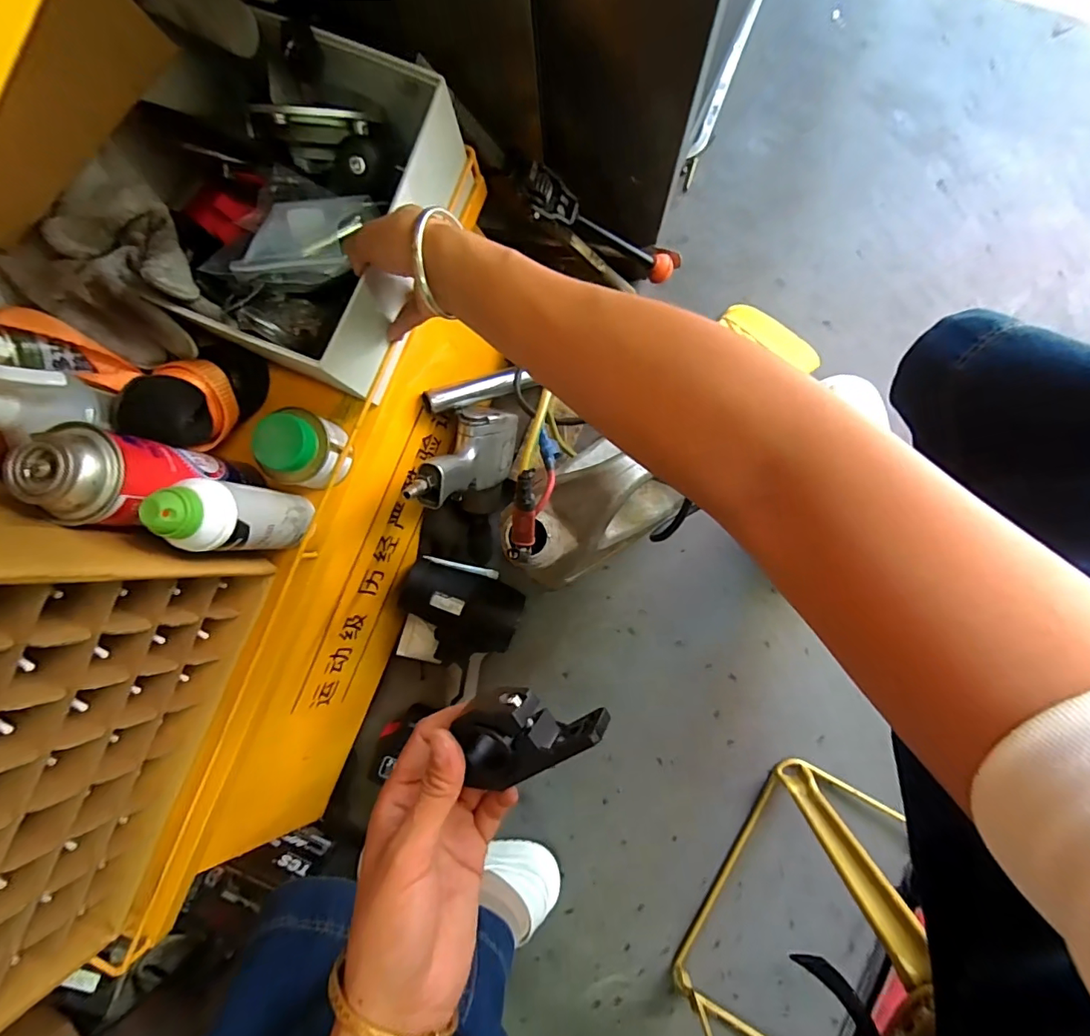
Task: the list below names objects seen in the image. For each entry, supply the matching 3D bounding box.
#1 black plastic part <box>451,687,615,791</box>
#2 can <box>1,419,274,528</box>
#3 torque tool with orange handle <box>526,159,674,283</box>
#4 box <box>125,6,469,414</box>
[{"bbox_3d":[-0.006,0.100,0.233,0.068,0.019,0.040,-13,88,3],"label":"black plastic part"},{"bbox_3d":[-0.293,-0.024,0.380,0.058,0.161,0.059,0,88,4],"label":"can"},{"bbox_3d":[0.064,-0.321,0.551,0.211,0.027,0.038,9,89,-37],"label":"torque tool with orange handle"},{"bbox_3d":[-0.219,-0.260,0.417,0.233,0.095,0.236,22,90,3],"label":"box"}]

